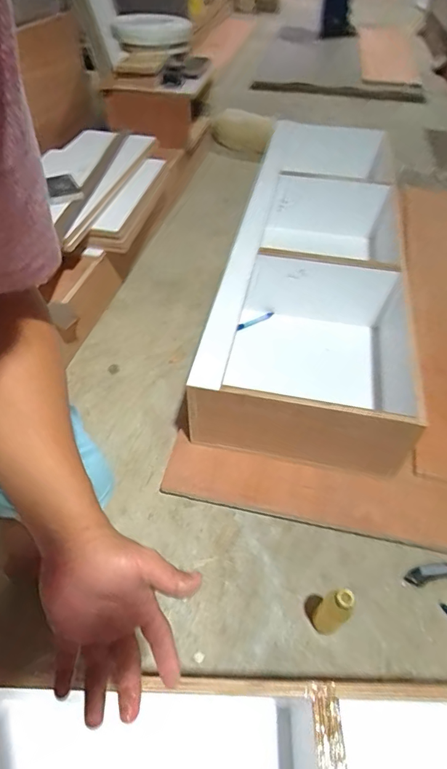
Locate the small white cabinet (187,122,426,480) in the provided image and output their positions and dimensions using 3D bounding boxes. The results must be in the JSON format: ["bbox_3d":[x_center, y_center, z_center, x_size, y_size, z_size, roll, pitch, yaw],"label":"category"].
[{"bbox_3d":[0.302,-0.331,1.320,0.564,0.300,1.352,8,50,7],"label":"small white cabinet"}]

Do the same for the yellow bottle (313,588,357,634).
[{"bbox_3d":[0.205,0.412,0.780,0.054,0.175,0.053,-32,57,-24],"label":"yellow bottle"}]

